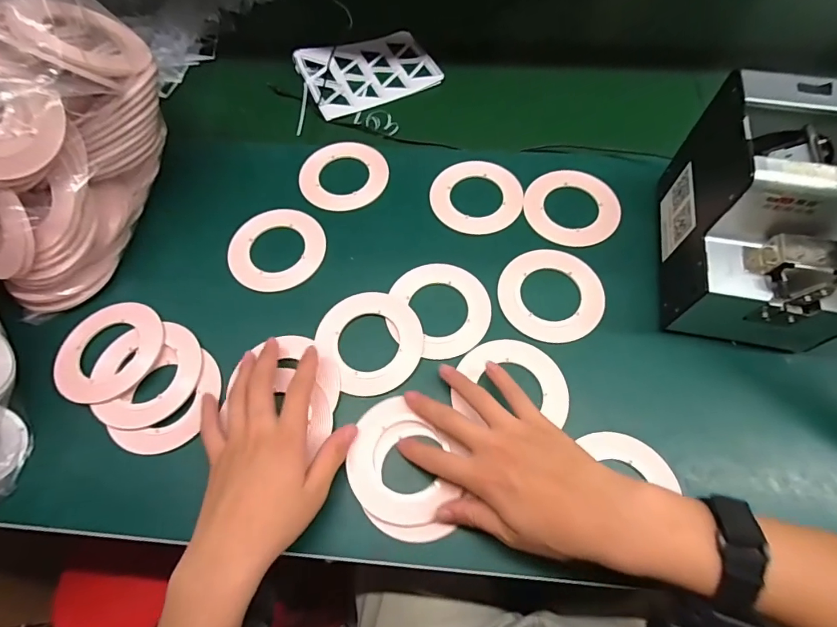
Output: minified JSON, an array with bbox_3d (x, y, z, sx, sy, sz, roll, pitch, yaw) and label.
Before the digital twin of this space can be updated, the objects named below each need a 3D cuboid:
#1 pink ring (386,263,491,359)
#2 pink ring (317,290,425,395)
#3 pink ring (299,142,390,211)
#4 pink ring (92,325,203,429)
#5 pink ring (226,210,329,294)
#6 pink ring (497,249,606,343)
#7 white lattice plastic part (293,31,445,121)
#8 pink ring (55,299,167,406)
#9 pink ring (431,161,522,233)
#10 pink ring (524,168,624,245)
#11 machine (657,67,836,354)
[{"bbox_3d":[0.021,-0.004,0.433,0.097,0.004,0.101,-1,64,2],"label":"pink ring"},{"bbox_3d":[-0.044,0.023,0.420,0.093,0.004,0.102,-1,64,2],"label":"pink ring"},{"bbox_3d":[-0.087,-0.162,0.511,0.100,0.004,0.097,-1,64,2],"label":"pink ring"},{"bbox_3d":[-0.252,0.058,0.410,0.095,0.009,0.096,-1,64,2],"label":"pink ring"},{"bbox_3d":[-0.151,-0.071,0.468,0.101,0.004,0.100,-1,64,2],"label":"pink ring"},{"bbox_3d":[0.132,-0.021,0.436,0.100,0.004,0.100,-1,64,2],"label":"pink ring"},{"bbox_3d":[-0.068,-0.339,0.607,0.176,0.023,0.131,-23,66,-8],"label":"white lattice plastic part"},{"bbox_3d":[-0.296,0.034,0.420,0.095,0.007,0.099,-1,64,2],"label":"pink ring"},{"bbox_3d":[0.065,-0.131,0.490,0.100,0.005,0.094,-1,64,2],"label":"pink ring"},{"bbox_3d":[0.169,-0.117,0.480,0.100,0.007,0.096,-1,64,2],"label":"pink ring"},{"bbox_3d":[0.305,-0.079,0.379,0.131,0.147,0.175,10,65,7],"label":"machine"}]

